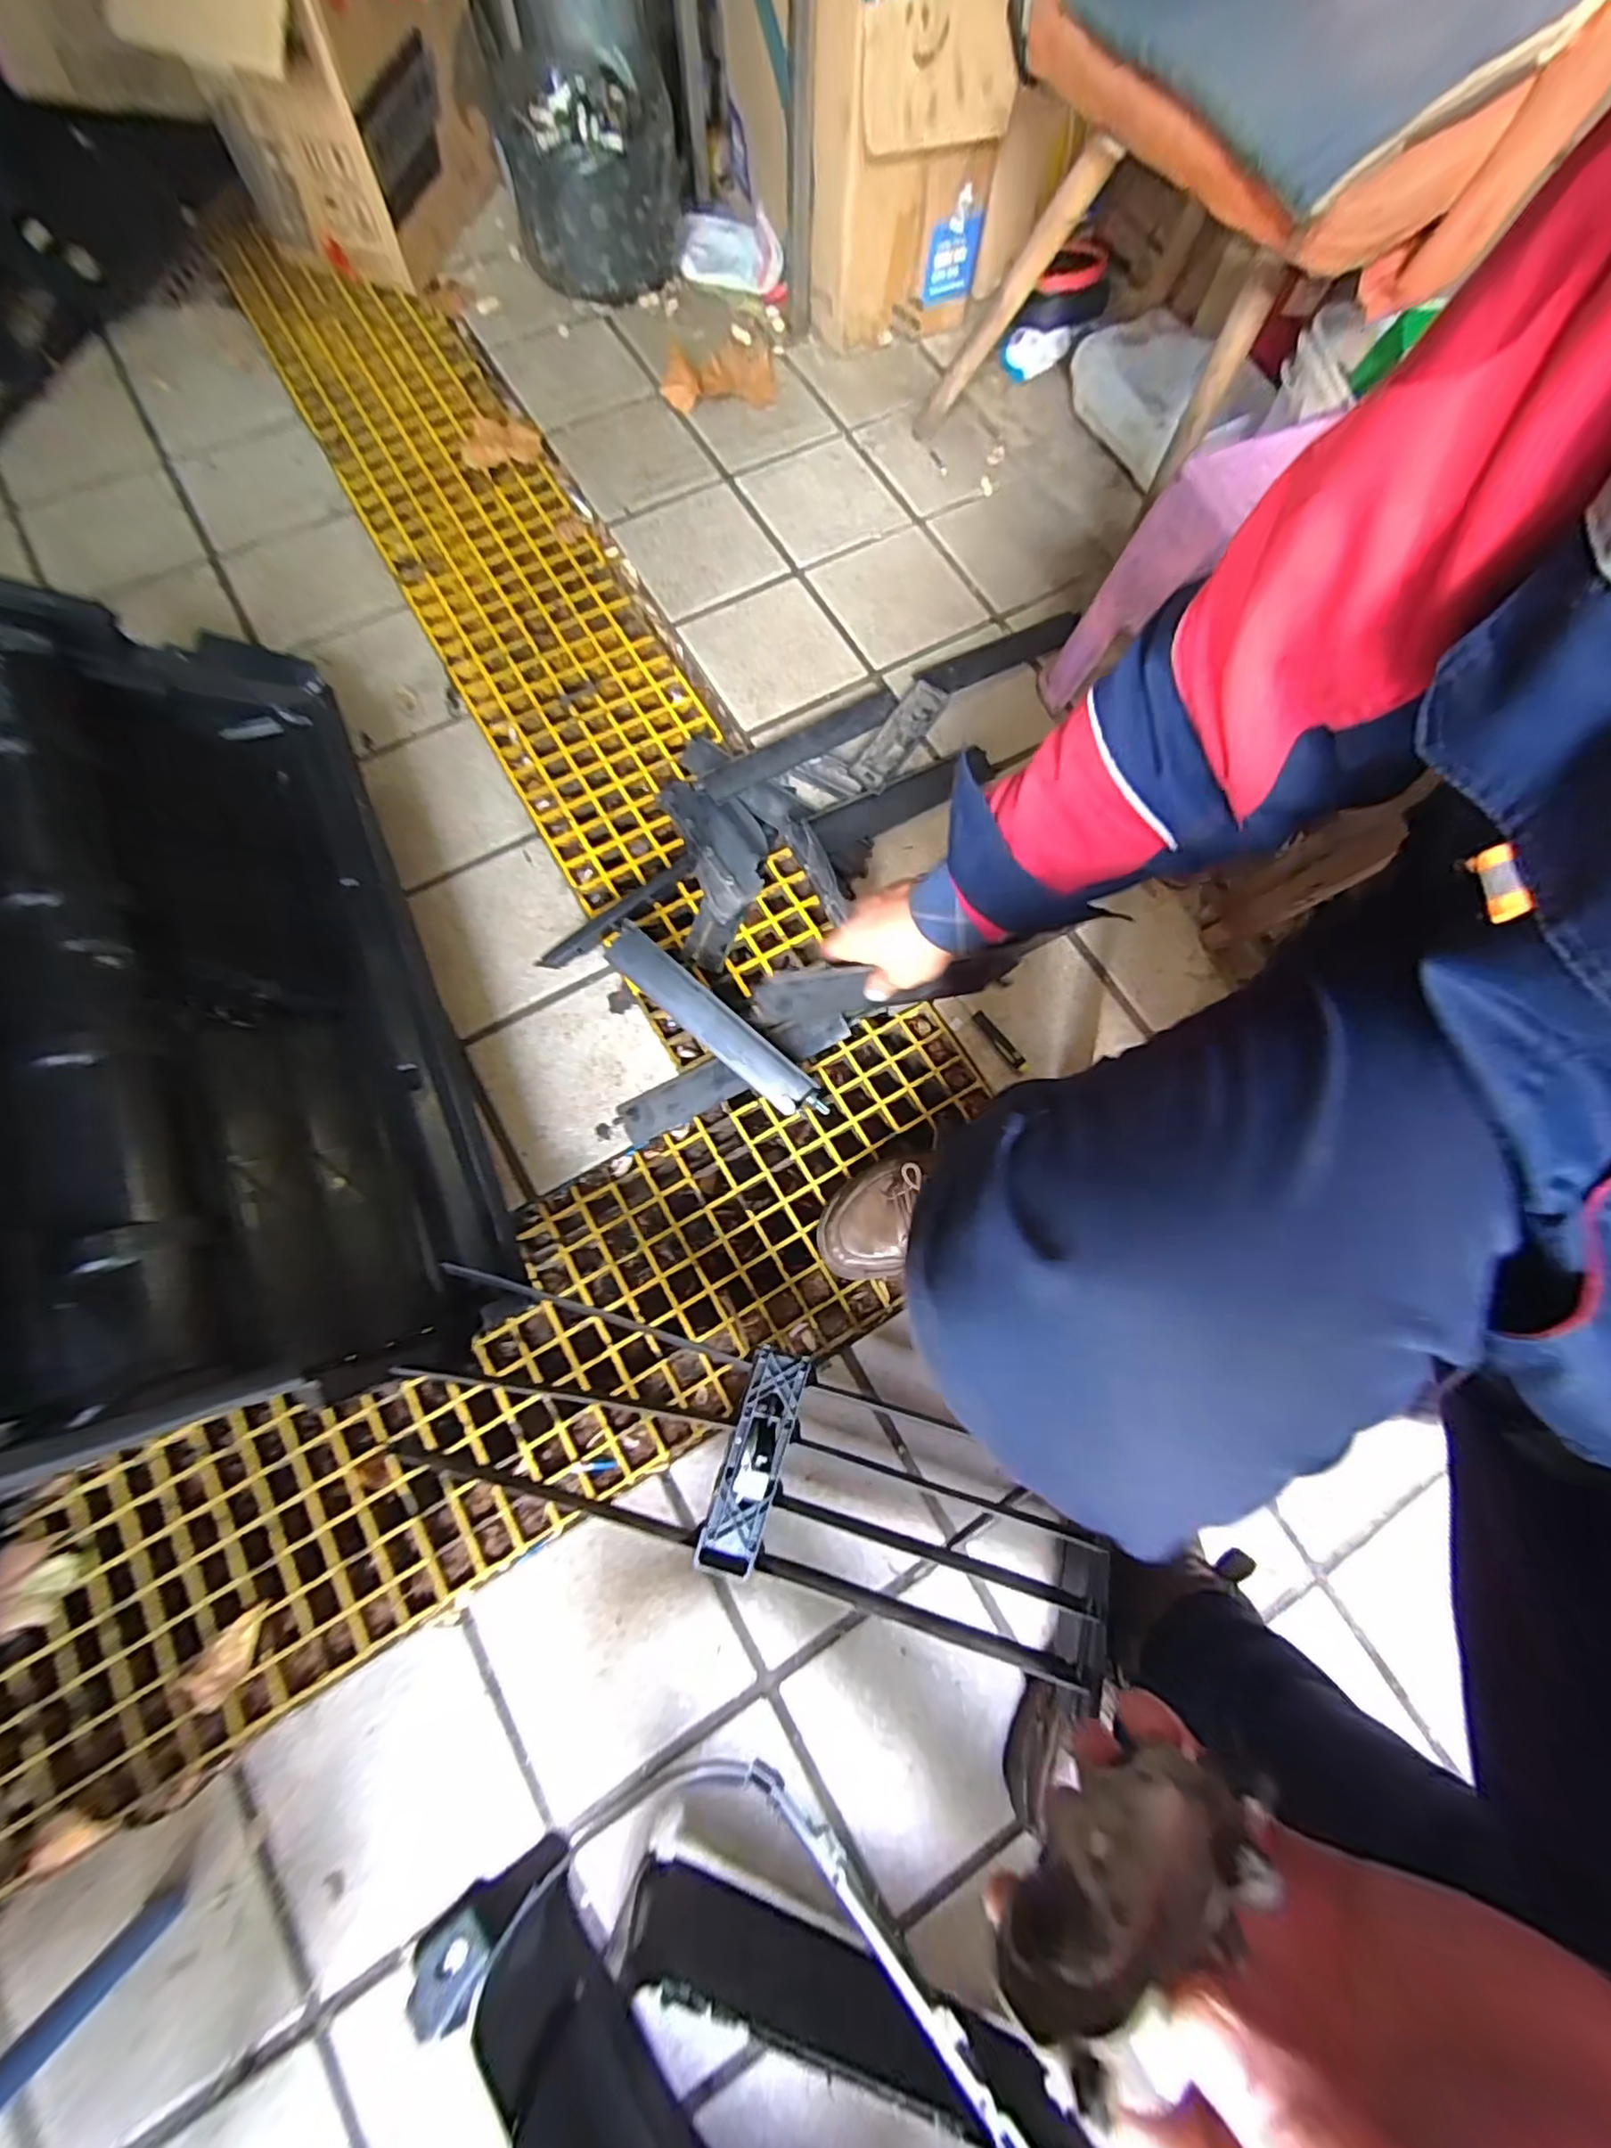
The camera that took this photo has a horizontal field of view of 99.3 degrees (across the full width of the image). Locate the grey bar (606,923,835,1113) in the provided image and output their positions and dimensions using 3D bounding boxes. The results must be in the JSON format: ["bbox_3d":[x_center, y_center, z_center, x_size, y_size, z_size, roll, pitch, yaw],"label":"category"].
[{"bbox_3d":[-0.099,-0.053,0.775,0.302,0.046,0.050,41,76,-3],"label":"grey bar"}]

